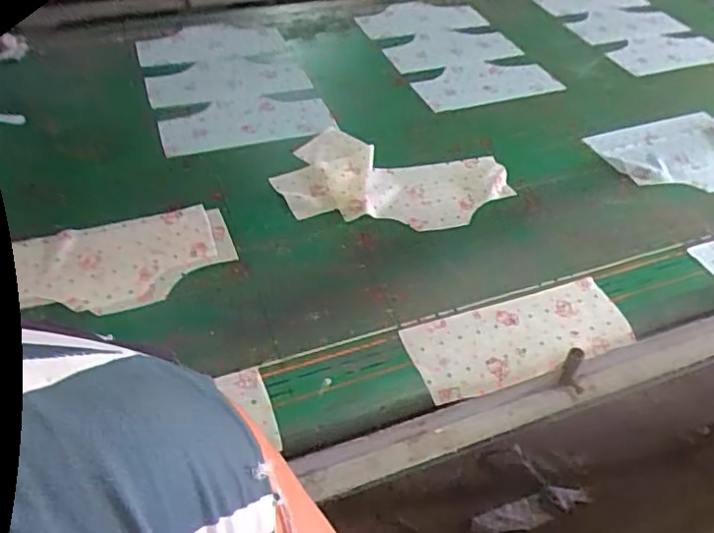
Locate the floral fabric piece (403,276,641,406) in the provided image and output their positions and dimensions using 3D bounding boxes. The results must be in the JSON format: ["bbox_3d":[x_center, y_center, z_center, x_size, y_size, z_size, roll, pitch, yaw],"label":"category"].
[{"bbox_3d":[0.229,0.098,0.833,0.313,0.018,0.131,-13,47,-18],"label":"floral fabric piece"}]

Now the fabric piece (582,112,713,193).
[{"bbox_3d":[0.649,-0.229,1.194,0.323,0.018,0.220,-16,48,-21],"label":"fabric piece"}]

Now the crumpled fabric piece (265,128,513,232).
[{"bbox_3d":[0.065,-0.150,1.072,0.381,0.028,0.236,12,45,6],"label":"crumpled fabric piece"}]

